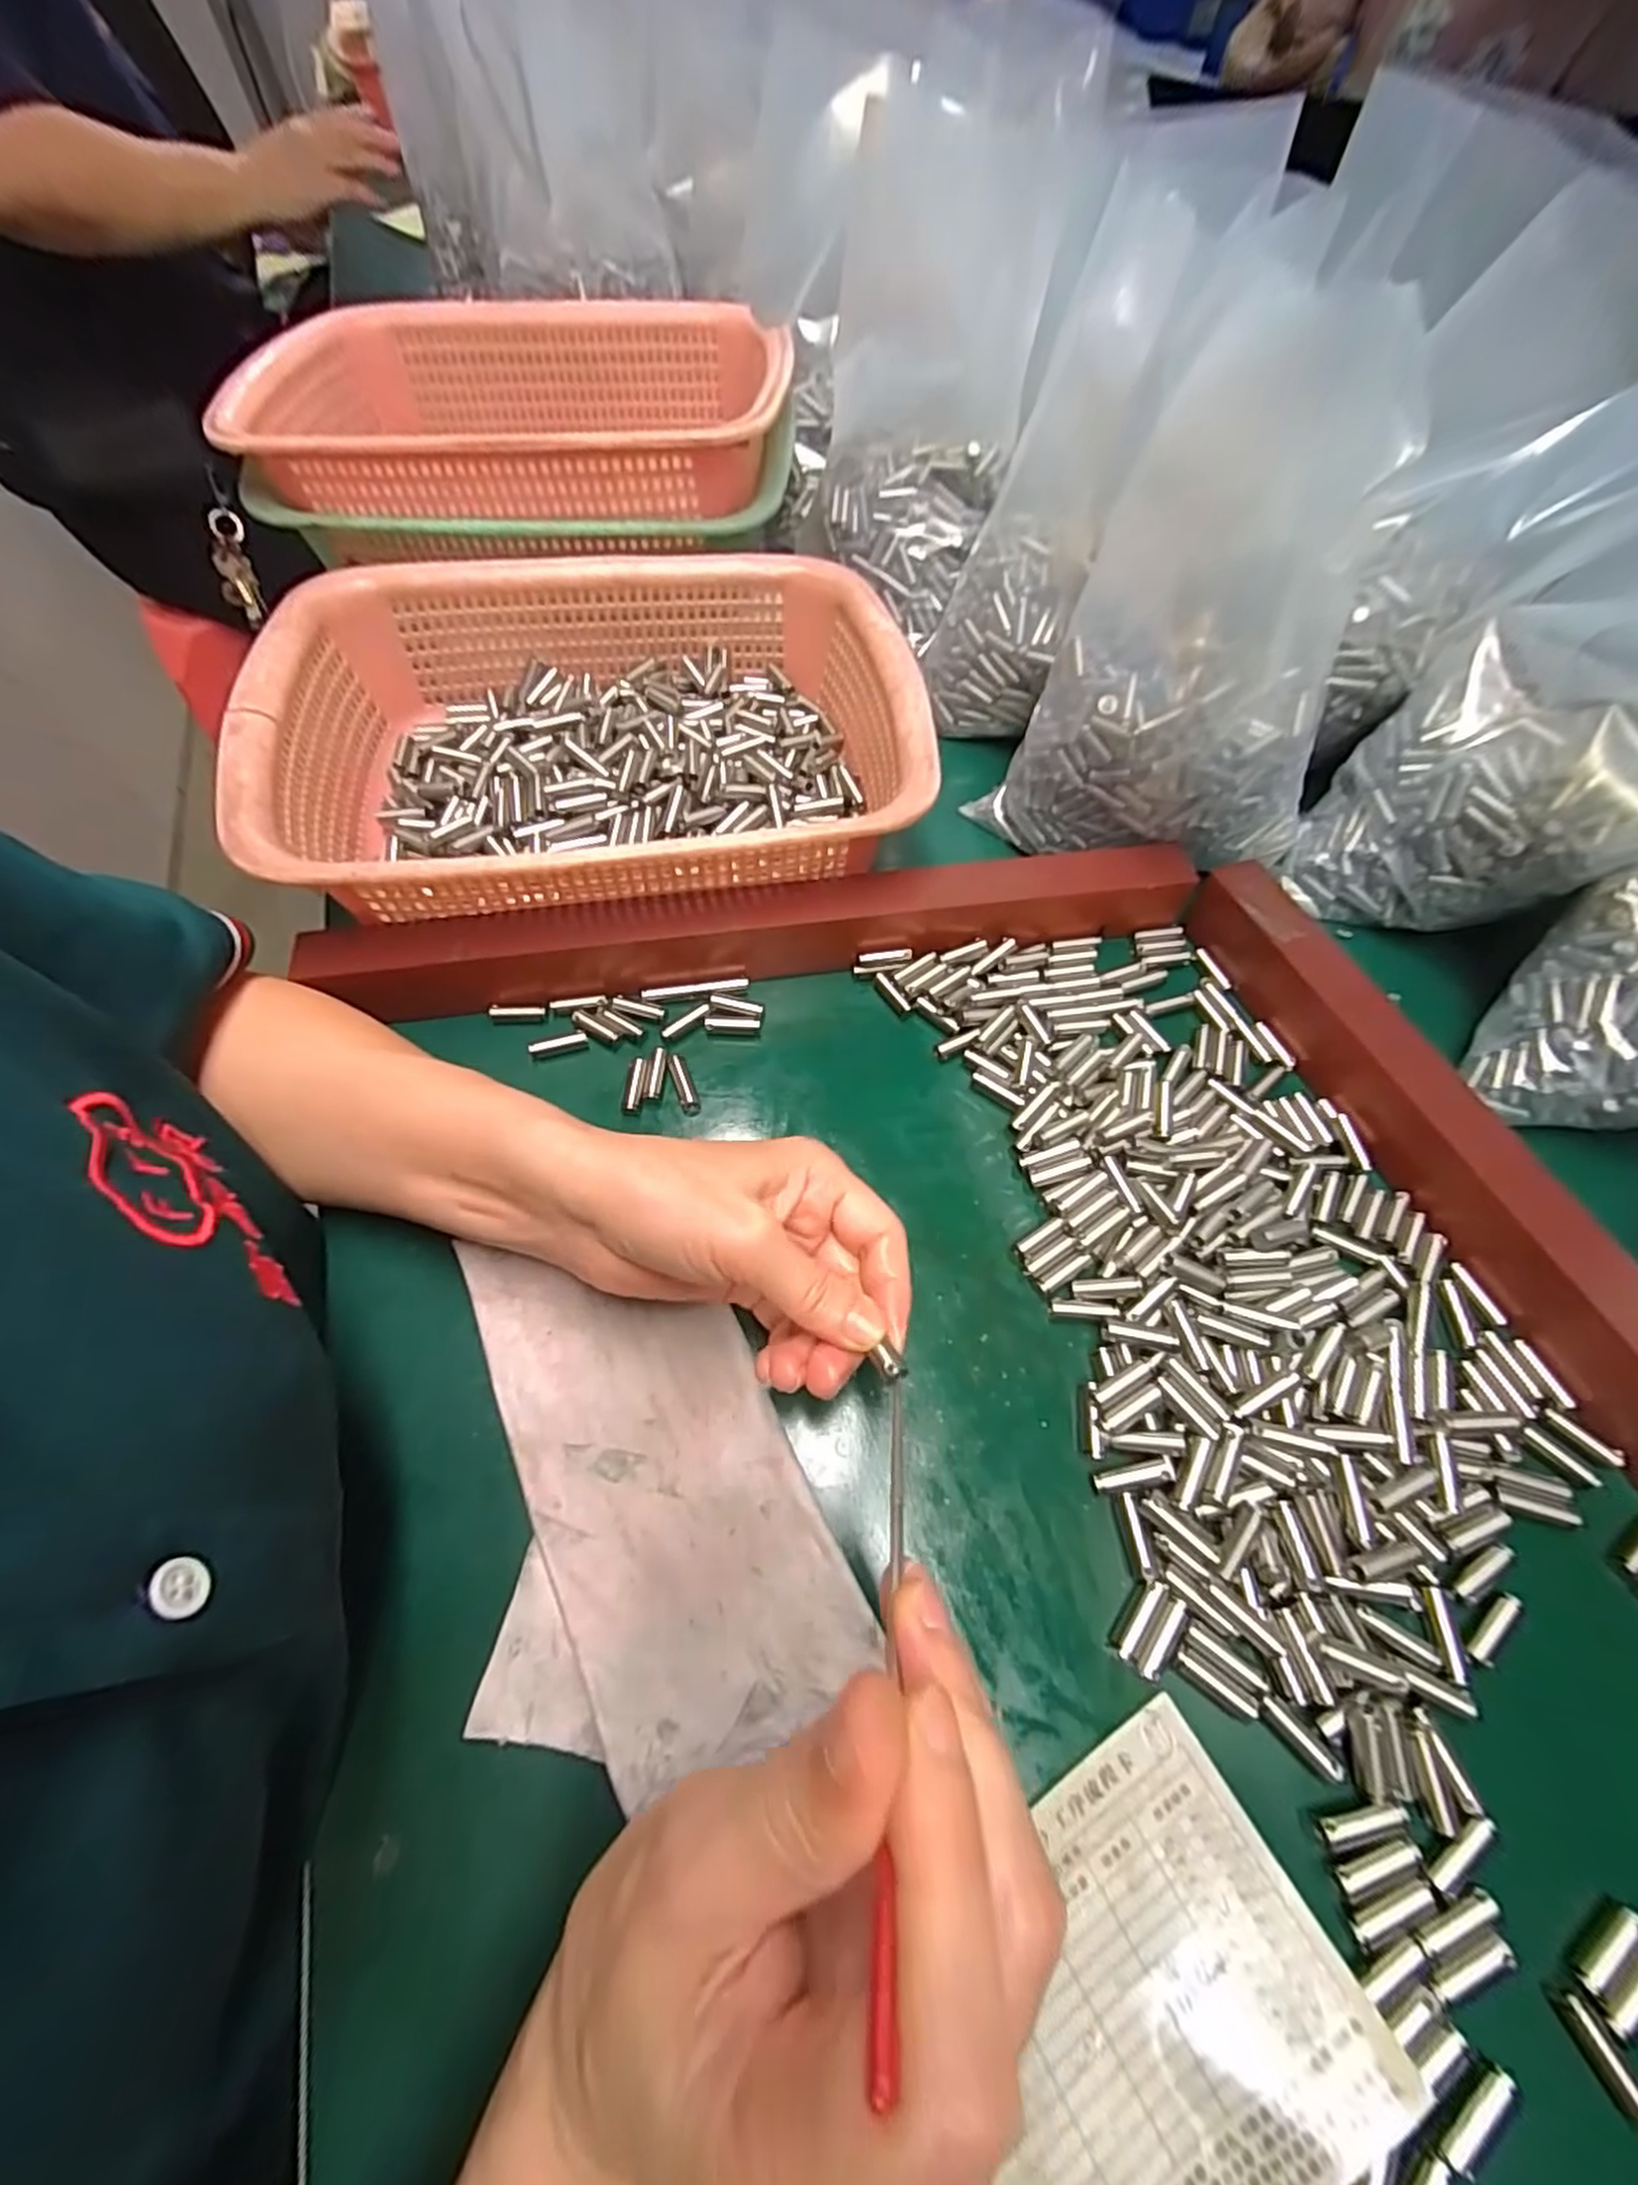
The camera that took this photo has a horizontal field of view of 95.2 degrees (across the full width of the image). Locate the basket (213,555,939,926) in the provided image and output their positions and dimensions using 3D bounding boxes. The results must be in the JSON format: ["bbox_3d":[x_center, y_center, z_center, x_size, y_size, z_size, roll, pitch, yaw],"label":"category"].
[{"bbox_3d":[-0.102,-0.172,0.372,0.292,0.083,0.222,-9,61,-5],"label":"basket"}]

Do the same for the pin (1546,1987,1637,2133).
[{"bbox_3d":[0.198,0.243,0.187,0.008,0.004,0.025,-22,63,-12],"label":"pin"}]

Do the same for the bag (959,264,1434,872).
[{"bbox_3d":[0.163,-0.192,0.324,0.143,0.190,0.097,20,63,11],"label":"bag"}]

